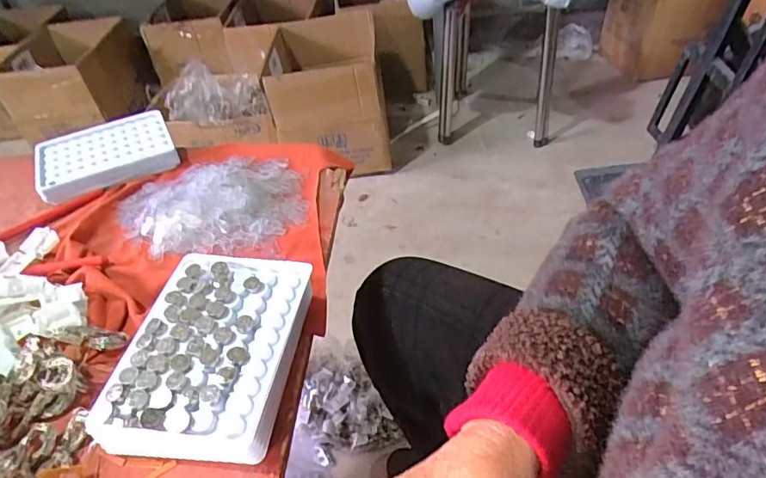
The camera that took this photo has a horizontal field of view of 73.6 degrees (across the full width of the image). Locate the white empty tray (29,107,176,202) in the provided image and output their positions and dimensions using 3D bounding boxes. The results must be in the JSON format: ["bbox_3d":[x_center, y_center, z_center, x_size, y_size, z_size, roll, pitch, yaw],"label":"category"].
[{"bbox_3d":[-0.293,-0.091,0.542,0.132,0.021,0.109,-23,44,-17],"label":"white empty tray"}]

